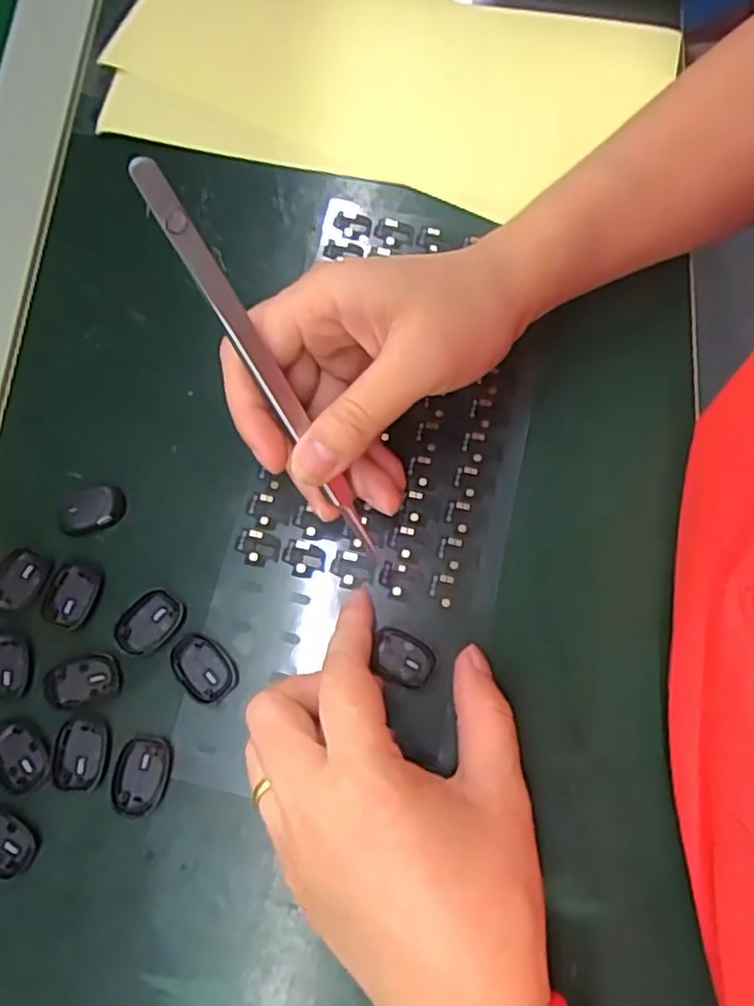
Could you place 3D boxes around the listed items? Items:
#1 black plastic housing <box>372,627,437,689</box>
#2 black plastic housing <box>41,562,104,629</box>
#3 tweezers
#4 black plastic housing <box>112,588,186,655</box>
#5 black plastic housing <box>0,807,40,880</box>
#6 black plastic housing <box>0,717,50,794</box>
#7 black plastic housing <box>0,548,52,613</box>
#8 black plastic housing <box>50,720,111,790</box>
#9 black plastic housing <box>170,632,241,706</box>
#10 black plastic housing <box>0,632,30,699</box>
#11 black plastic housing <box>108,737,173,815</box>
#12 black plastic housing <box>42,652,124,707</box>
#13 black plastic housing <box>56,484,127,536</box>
[{"bbox_3d":[0.010,0.060,0.277,0.026,0.004,0.019,23,74,6],"label":"black plastic housing"},{"bbox_3d":[-0.123,0.037,0.285,0.020,0.004,0.025,15,74,3],"label":"black plastic housing"},{"bbox_3d":[-0.040,-0.049,0.248,0.010,0.004,0.144,-34,111,-10],"label":"tweezers"},{"bbox_3d":[-0.091,0.047,0.282,0.021,0.004,0.029,42,77,11],"label":"black plastic housing"},{"bbox_3d":[-0.139,0.124,0.259,0.028,0.004,0.020,28,75,7],"label":"black plastic housing"},{"bbox_3d":[-0.137,0.095,0.268,0.021,0.004,0.028,-41,78,-12],"label":"black plastic housing"},{"bbox_3d":[-0.146,0.031,0.287,0.021,0.004,0.026,19,74,5],"label":"black plastic housing"},{"bbox_3d":[-0.113,0.095,0.269,0.021,0.004,0.025,9,73,2],"label":"black plastic housing"},{"bbox_3d":[-0.068,0.064,0.277,0.028,0.005,0.020,43,77,11],"label":"black plastic housing"},{"bbox_3d":[-0.147,0.064,0.278,0.020,0.004,0.025,-6,73,-3],"label":"black plastic housing"},{"bbox_3d":[-0.089,0.102,0.267,0.020,0.004,0.028,16,74,4],"label":"black plastic housing"},{"bbox_3d":[-0.115,0.069,0.276,0.030,0.004,0.018,-11,74,-4],"label":"black plastic housing"},{"bbox_3d":[-0.119,0.002,0.295,0.028,0.005,0.018,-14,74,-5],"label":"black plastic housing"}]

